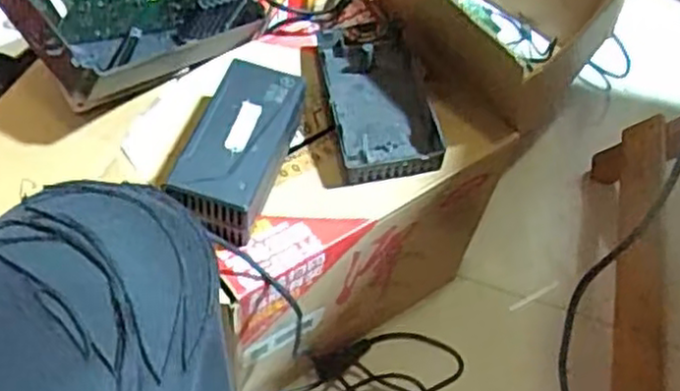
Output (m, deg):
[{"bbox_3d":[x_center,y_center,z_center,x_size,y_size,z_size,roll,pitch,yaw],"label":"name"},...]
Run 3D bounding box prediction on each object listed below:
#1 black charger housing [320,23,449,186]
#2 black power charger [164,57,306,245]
[{"bbox_3d":[0.032,-0.084,0.702,0.105,0.045,0.181,-3,56,-7],"label":"black charger housing"},{"bbox_3d":[-0.087,-0.039,0.618,0.079,0.056,0.156,19,56,9],"label":"black power charger"}]

